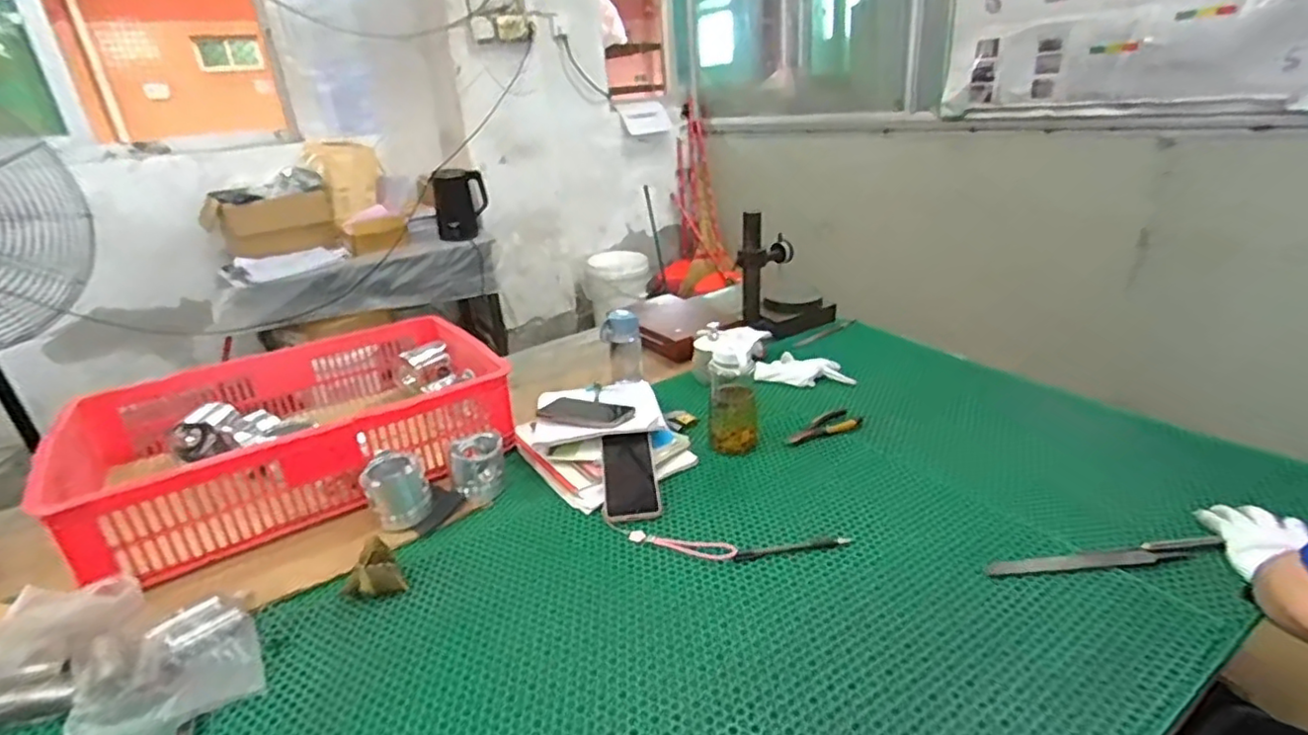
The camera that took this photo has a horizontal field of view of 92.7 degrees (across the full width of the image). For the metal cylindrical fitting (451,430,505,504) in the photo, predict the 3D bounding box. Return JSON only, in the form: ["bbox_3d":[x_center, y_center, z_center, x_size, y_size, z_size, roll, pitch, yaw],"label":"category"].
[{"bbox_3d":[-0.270,0.153,0.961,0.082,0.073,0.086,-12,26,-17],"label":"metal cylindrical fitting"}]

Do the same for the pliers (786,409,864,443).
[{"bbox_3d":[0.291,0.104,1.069,0.149,0.013,0.062,-18,28,-28],"label":"pliers"}]

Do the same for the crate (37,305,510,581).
[{"bbox_3d":[-0.590,0.089,1.060,0.577,0.153,0.459,-20,27,-30],"label":"crate"}]

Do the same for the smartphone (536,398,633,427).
[{"bbox_3d":[-0.115,0.075,1.073,0.163,0.013,0.077,7,26,26],"label":"smartphone"}]

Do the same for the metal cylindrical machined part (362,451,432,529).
[{"bbox_3d":[-0.374,0.175,0.909,0.085,0.084,0.083,-17,27,-25],"label":"metal cylindrical machined part"}]

